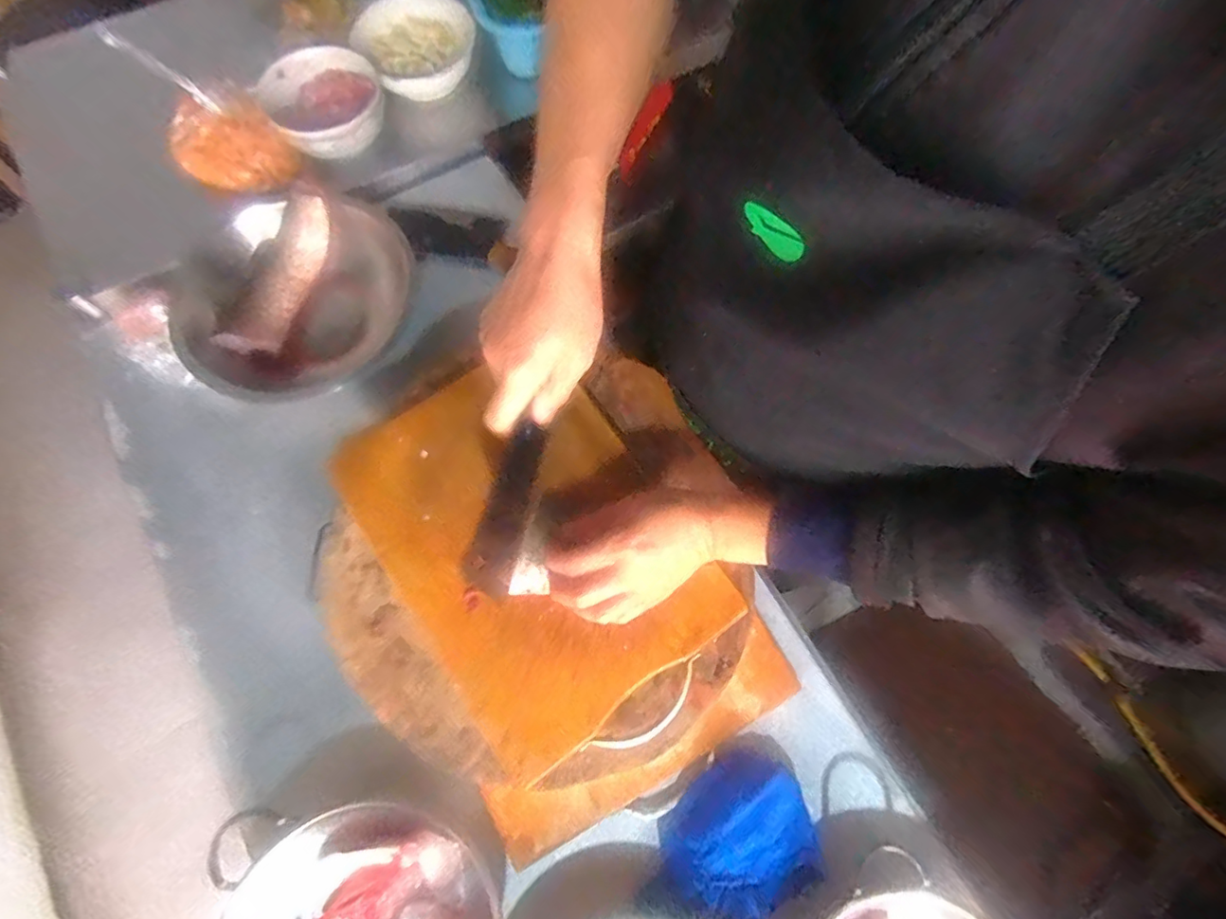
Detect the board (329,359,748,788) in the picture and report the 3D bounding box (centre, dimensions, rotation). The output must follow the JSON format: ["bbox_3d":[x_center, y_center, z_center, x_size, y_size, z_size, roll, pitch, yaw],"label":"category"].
[{"bbox_3d":[-0.083,0.070,0.521,0.255,0.019,0.355,-34,76,-12],"label":"board"}]

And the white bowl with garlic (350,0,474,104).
[{"bbox_3d":[-0.279,-0.591,0.785,0.160,0.060,0.163,0,72,-1],"label":"white bowl with garlic"}]

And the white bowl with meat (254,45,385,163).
[{"bbox_3d":[-0.384,-0.483,0.736,0.157,0.055,0.143,0,72,-1],"label":"white bowl with meat"}]

